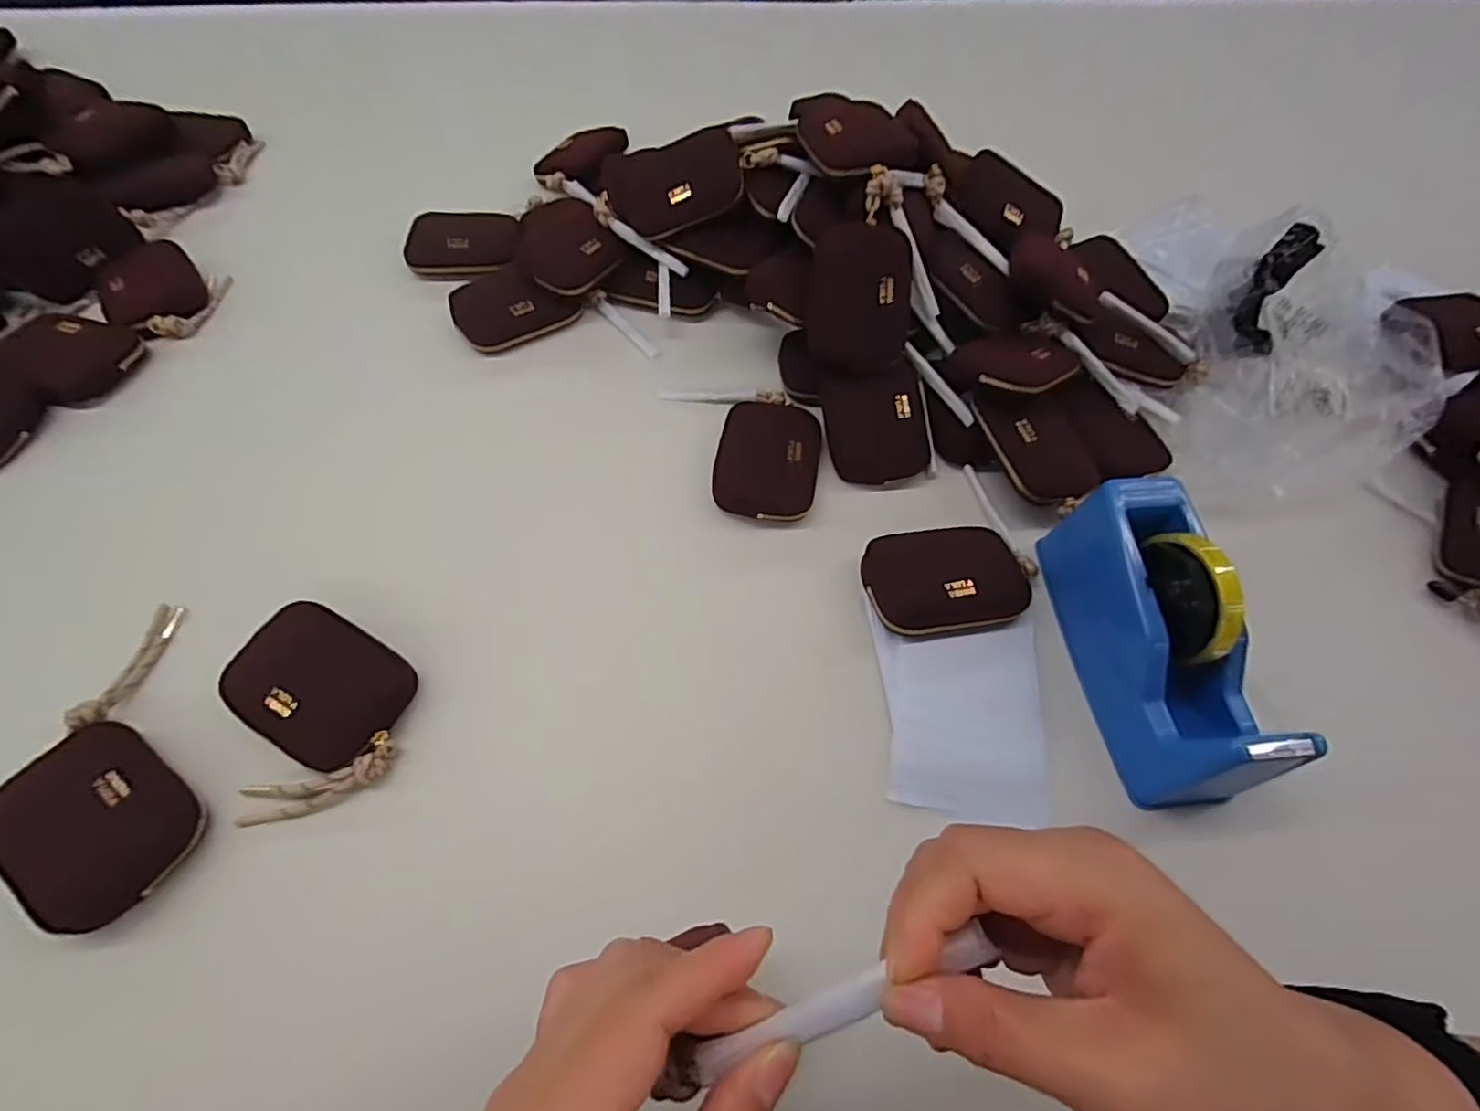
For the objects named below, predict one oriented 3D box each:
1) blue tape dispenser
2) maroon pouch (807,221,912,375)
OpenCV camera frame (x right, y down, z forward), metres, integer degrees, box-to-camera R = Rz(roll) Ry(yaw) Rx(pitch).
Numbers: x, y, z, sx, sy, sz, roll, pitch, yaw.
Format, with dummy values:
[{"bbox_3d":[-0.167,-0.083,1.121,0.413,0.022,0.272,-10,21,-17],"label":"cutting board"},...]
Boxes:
[{"bbox_3d":[0.278,0.051,0.419,0.075,0.102,0.202,-5,60,-5],"label":"blue tape dispenser"},{"bbox_3d":[0.100,-0.216,0.534,0.085,0.024,0.118,-1,98,14],"label":"maroon pouch"}]

